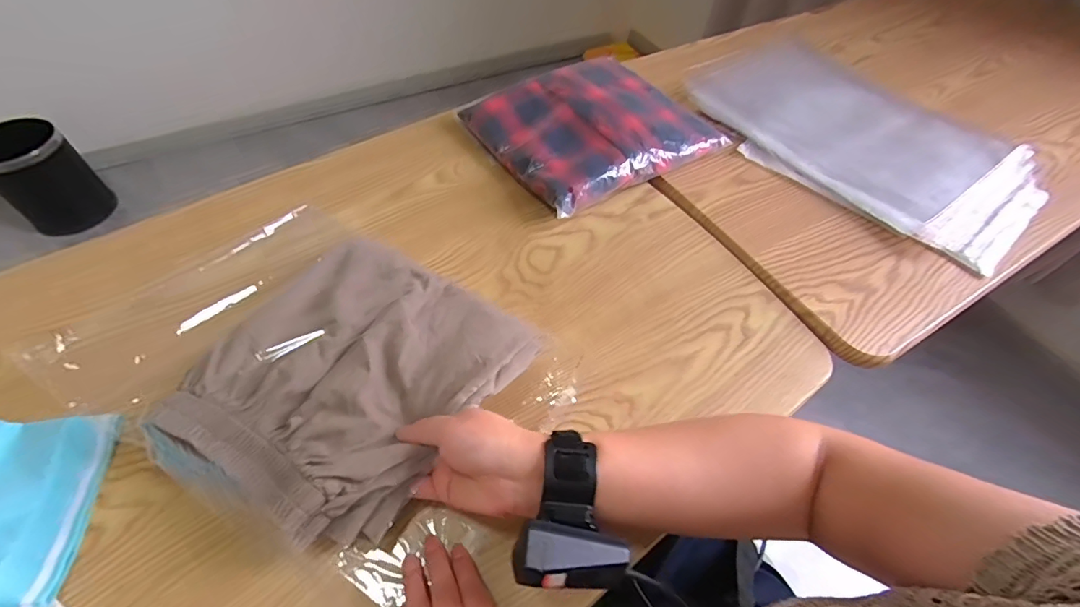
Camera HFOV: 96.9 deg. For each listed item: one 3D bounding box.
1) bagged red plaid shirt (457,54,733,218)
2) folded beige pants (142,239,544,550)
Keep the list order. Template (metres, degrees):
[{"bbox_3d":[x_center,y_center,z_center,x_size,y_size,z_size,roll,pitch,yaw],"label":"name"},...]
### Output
[{"bbox_3d":[0.068,-0.242,0.648,0.265,0.058,0.244,-28,60,-21],"label":"bagged red plaid shirt"},{"bbox_3d":[-0.158,0.055,0.405,0.227,0.041,0.243,29,57,17],"label":"folded beige pants"}]

